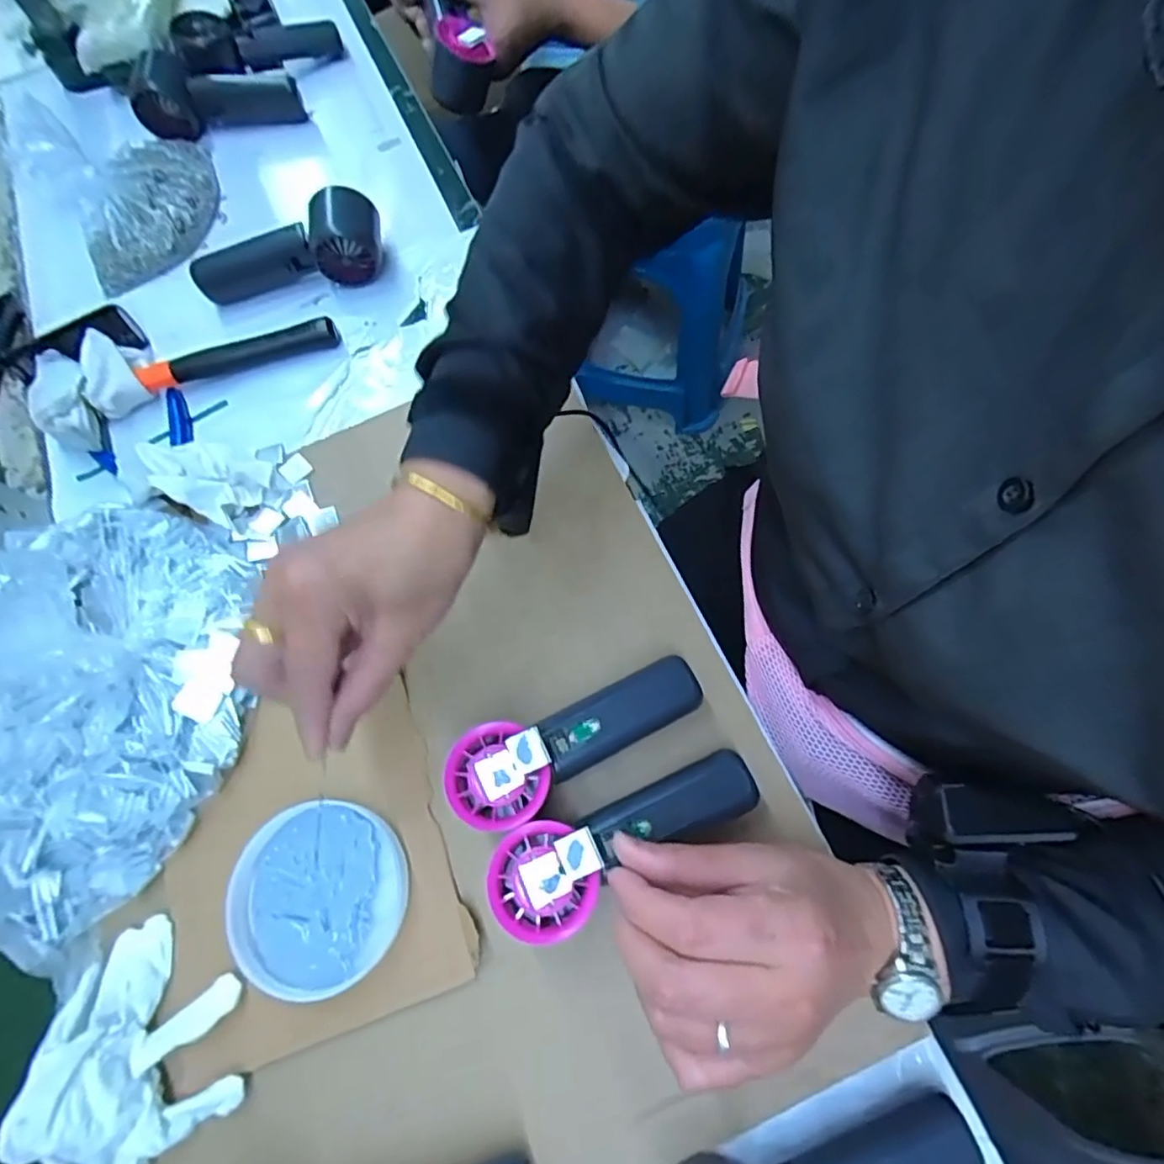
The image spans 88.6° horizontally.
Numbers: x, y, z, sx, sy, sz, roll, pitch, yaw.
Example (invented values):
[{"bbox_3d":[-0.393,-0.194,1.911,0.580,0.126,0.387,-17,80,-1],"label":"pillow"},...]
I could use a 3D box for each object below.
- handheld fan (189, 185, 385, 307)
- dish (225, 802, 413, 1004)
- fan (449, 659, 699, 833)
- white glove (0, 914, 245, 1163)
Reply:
[{"bbox_3d":[-0.250,-0.280,0.502,0.159,0.056,0.055,-12,70,1],"label":"handheld fan"},{"bbox_3d":[-0.157,0.185,0.352,0.104,0.010,0.099,-1,71,2],"label":"dish"},{"bbox_3d":[0.000,0.095,0.353,0.151,0.065,0.053,-22,71,-3],"label":"fan"},{"bbox_3d":[-0.242,0.252,0.314,0.109,0.035,0.101,-1,71,4],"label":"white glove"}]

